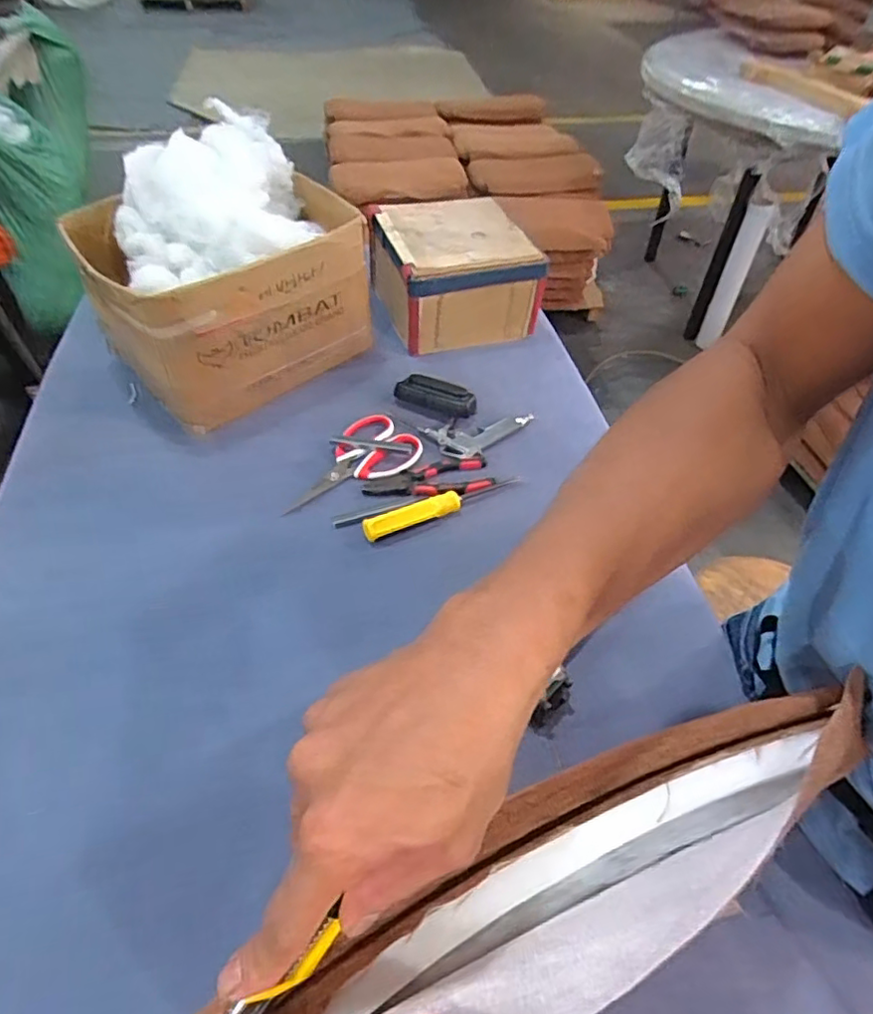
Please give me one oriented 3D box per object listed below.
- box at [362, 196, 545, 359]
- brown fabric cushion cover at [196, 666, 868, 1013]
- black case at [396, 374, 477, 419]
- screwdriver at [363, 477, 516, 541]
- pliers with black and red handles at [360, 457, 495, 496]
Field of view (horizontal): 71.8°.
[{"bbox_3d":[0.028,-0.355,0.928,0.210,0.141,0.203,-15,51,-13],"label":"box"},{"bbox_3d":[0.059,0.175,0.280,0.374,0.043,0.086,-20,53,-17],"label":"brown fabric cushion cover"},{"bbox_3d":[-0.001,-0.145,0.798,0.106,0.027,0.048,14,51,11],"label":"black case"},{"bbox_3d":[0.008,-0.007,0.688,0.194,0.025,0.024,-22,53,-18],"label":"screwdriver"},{"bbox_3d":[-0.009,-0.030,0.719,0.150,0.009,0.055,-12,51,-11],"label":"pliers with black and red handles"}]

